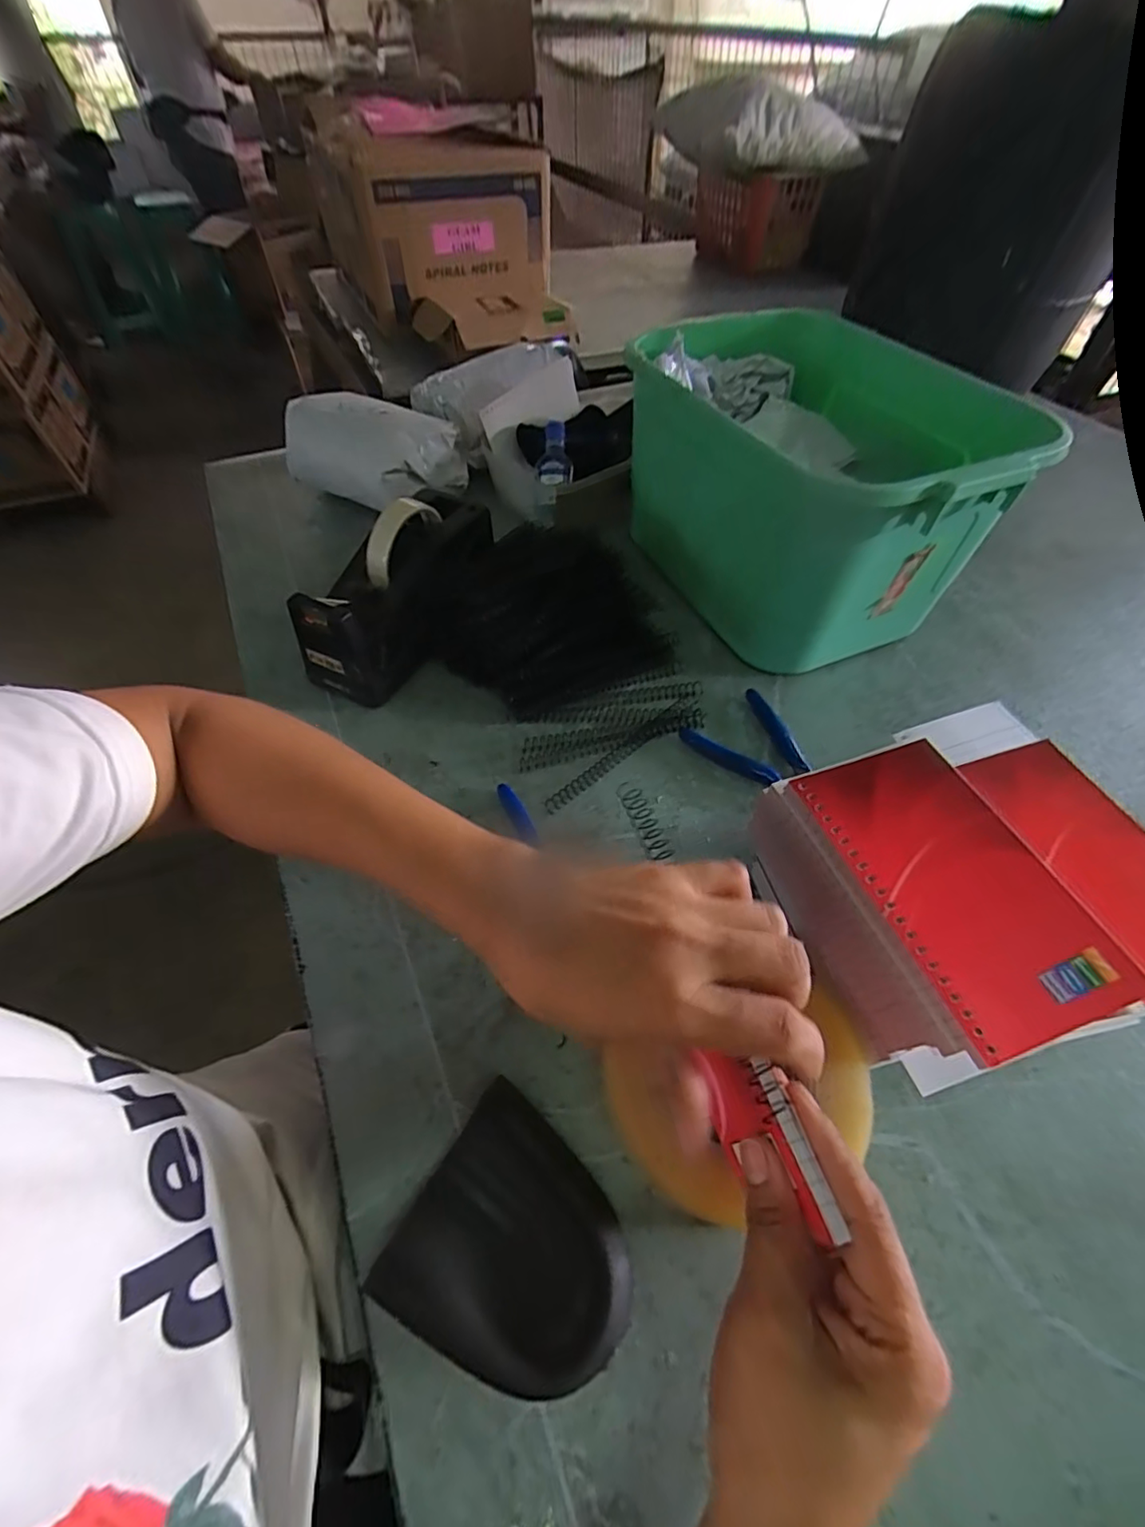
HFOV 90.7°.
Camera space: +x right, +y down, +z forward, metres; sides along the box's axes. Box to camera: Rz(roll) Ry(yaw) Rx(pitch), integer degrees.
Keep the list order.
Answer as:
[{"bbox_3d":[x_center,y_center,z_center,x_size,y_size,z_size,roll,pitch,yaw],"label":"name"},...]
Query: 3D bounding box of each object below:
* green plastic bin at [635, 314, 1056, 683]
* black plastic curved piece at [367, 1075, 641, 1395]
[{"bbox_3d":[0.207,-0.258,0.540,0.255,0.186,0.347,-11,53,-10],"label":"green plastic bin"},{"bbox_3d":[-0.025,0.230,0.269,0.104,0.027,0.094,29,56,20],"label":"black plastic curved piece"}]

